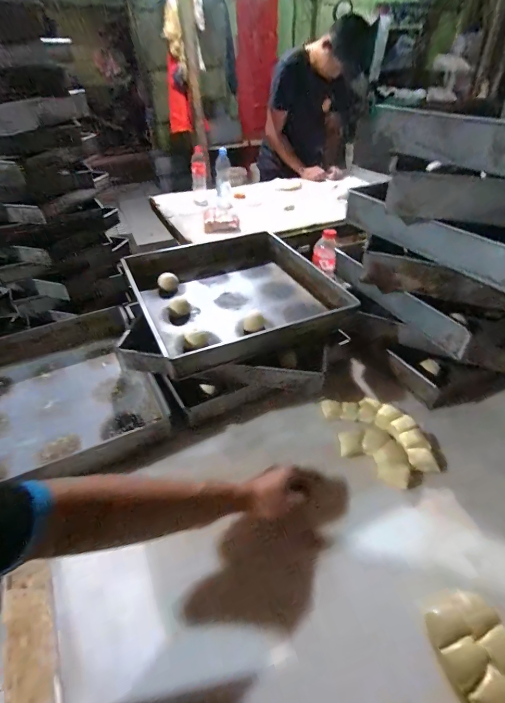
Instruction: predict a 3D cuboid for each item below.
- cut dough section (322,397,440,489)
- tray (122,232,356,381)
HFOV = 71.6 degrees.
[{"bbox_3d":[0.244,0.163,0.672,0.161,0.025,0.194,-9,41,-6],"label":"cut dough section"},{"bbox_3d":[-0.038,-0.141,0.809,0.409,0.071,0.435,-15,44,-15],"label":"tray"}]

